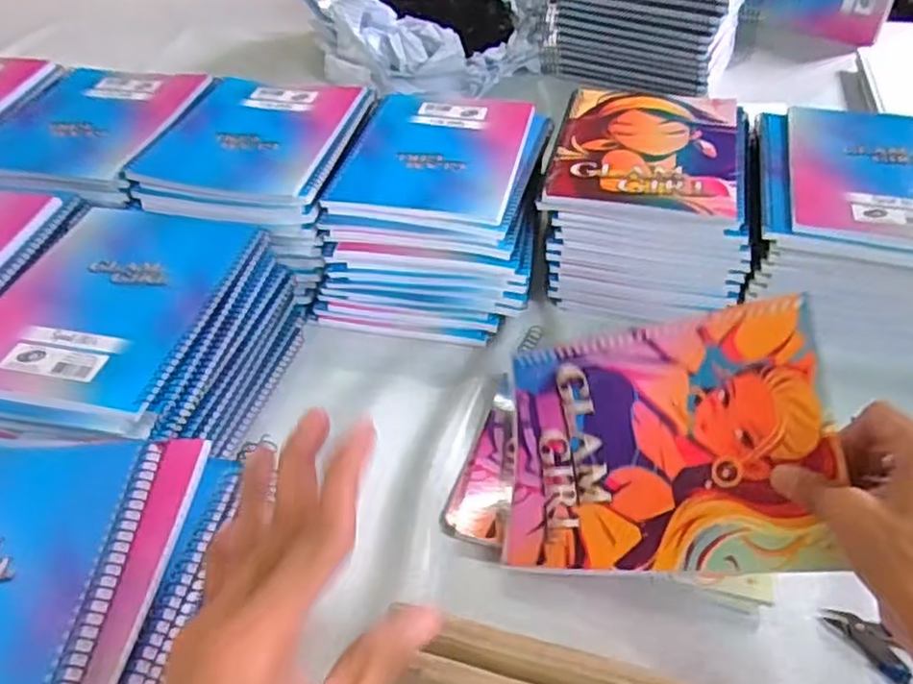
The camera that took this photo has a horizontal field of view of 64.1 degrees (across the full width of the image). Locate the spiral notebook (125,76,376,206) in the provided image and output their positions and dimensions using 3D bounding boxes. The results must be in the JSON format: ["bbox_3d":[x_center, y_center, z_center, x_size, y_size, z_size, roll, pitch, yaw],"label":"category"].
[{"bbox_3d":[-0.176,-0.188,0.655,0.162,0.011,0.191,8,43,8],"label":"spiral notebook"}]

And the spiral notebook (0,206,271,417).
[{"bbox_3d":[-0.239,-0.031,0.508,0.149,0.013,0.200,7,43,7],"label":"spiral notebook"}]

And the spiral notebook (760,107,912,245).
[{"bbox_3d":[0.342,-0.141,0.596,0.170,0.012,0.203,12,44,12],"label":"spiral notebook"}]

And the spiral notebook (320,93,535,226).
[{"bbox_3d":[-0.016,-0.170,0.643,0.147,0.011,0.190,9,43,9],"label":"spiral notebook"}]

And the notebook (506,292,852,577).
[{"bbox_3d":[0.116,0.062,0.433,0.193,0.024,0.143,-13,74,35],"label":"notebook"}]

